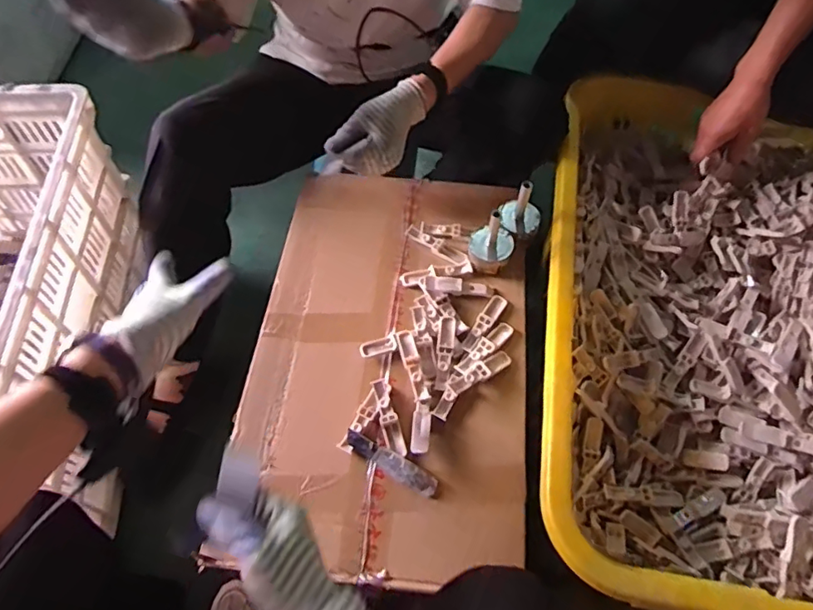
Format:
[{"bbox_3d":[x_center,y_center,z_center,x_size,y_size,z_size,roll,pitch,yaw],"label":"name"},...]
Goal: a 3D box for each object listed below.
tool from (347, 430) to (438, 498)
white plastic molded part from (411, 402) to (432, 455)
[{"bbox_3d":[-0.019,0.195,0.686,0.124,0.013,0.026,28,62,15],"label":"tool"},{"bbox_3d":[0.019,0.155,0.698,0.023,0.016,0.063,6,58,2],"label":"white plastic molded part"}]

